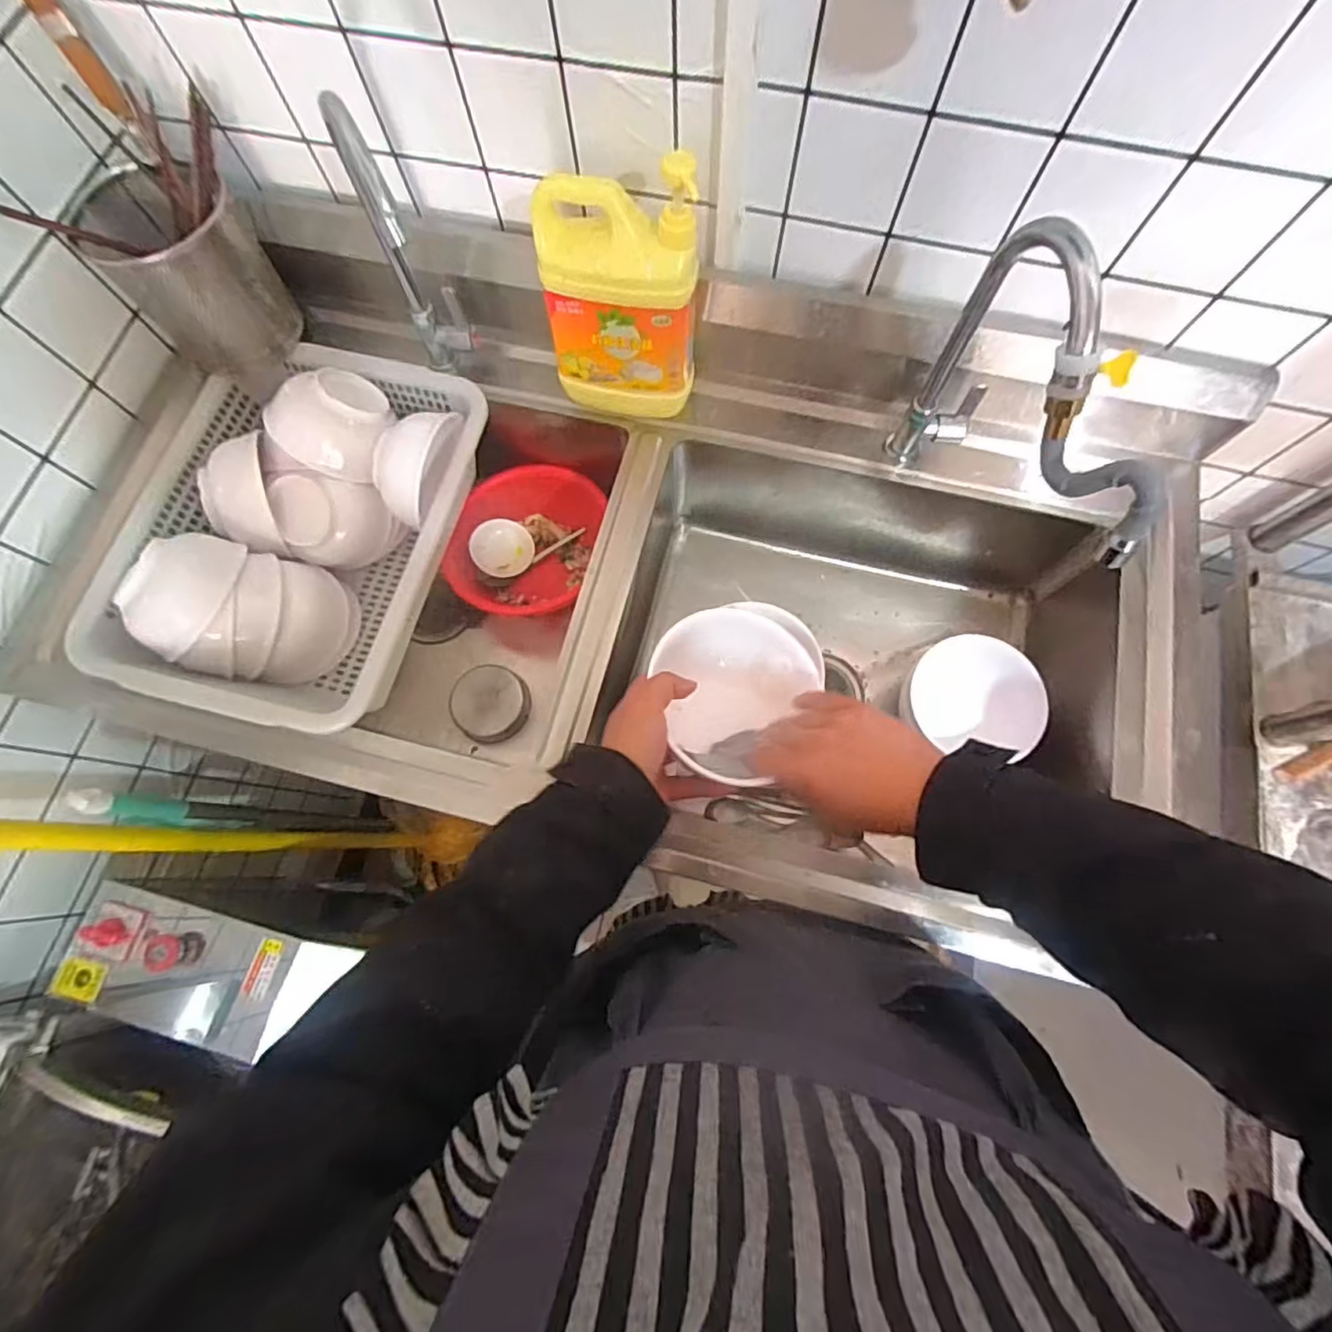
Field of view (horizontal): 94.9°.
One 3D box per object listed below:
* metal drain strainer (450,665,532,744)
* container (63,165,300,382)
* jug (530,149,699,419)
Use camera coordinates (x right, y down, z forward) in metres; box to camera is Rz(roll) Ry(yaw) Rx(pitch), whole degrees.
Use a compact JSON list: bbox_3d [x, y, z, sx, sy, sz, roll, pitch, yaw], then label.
[{"bbox_3d":[-0.225,0.049,0.789,0.097,0.039,0.092,0,73,1],"label":"metal drain strainer"},{"bbox_3d":[-0.529,-0.442,0.689,0.148,0.147,0.154,-41,76,-10],"label":"container"},{"bbox_3d":[-0.044,-0.348,0.593,0.147,0.218,0.067,10,74,4],"label":"jug"}]

